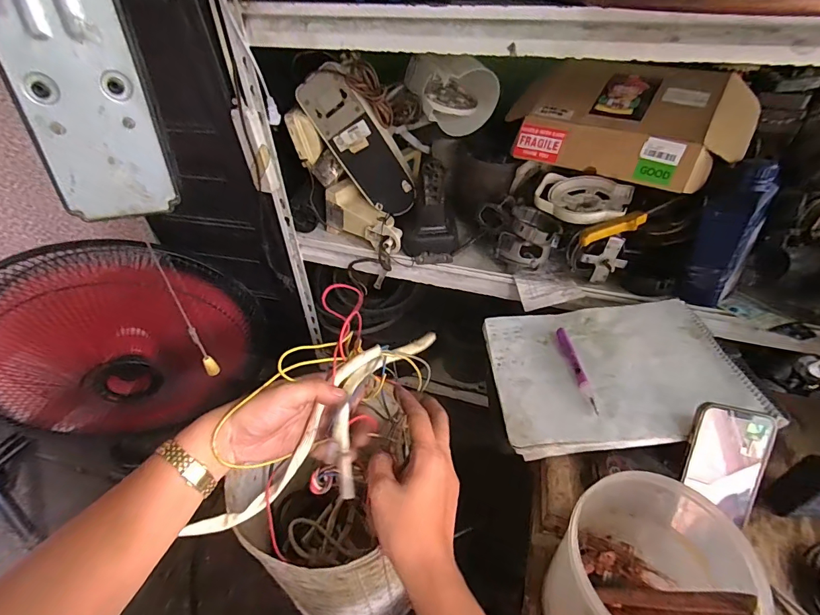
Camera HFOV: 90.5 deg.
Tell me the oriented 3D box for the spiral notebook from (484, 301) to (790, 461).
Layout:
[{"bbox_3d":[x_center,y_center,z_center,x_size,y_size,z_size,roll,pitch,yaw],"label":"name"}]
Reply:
[{"bbox_3d":[0.273,0.081,0.557,0.308,0.016,0.233,-6,39,5],"label":"spiral notebook"}]

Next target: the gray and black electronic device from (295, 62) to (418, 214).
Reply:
[{"bbox_3d":[-0.083,-0.281,0.712,0.092,0.261,0.032,-20,30,36],"label":"gray and black electronic device"}]

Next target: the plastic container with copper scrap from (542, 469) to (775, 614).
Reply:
[{"bbox_3d":[0.202,0.256,0.372,0.130,0.173,0.135,-1,42,1],"label":"plastic container with copper scrap"}]

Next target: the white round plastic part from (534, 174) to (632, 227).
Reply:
[{"bbox_3d":[0.293,-0.186,0.698,0.148,0.037,0.103,20,46,24],"label":"white round plastic part"}]

